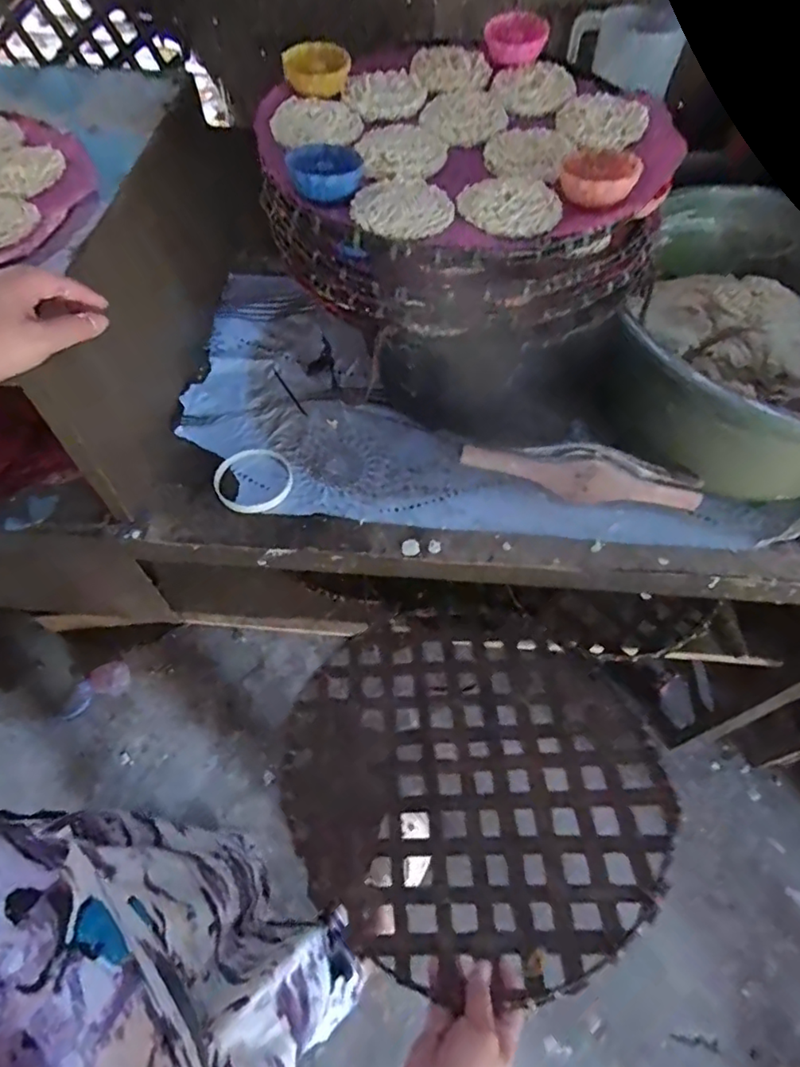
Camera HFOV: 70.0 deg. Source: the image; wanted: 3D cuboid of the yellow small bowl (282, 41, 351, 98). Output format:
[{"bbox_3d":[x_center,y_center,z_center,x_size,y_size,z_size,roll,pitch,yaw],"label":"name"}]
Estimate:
[{"bbox_3d":[-0.078,-0.434,0.533,0.061,0.019,0.073,-4,57,-3],"label":"yellow small bowl"}]

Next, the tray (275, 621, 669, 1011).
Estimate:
[{"bbox_3d":[0.069,0.245,0.601,0.375,0.013,0.345,-3,49,3],"label":"tray"}]

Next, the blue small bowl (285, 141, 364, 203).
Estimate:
[{"bbox_3d":[-0.063,-0.299,0.465,0.057,0.020,0.069,-11,58,-7],"label":"blue small bowl"}]

